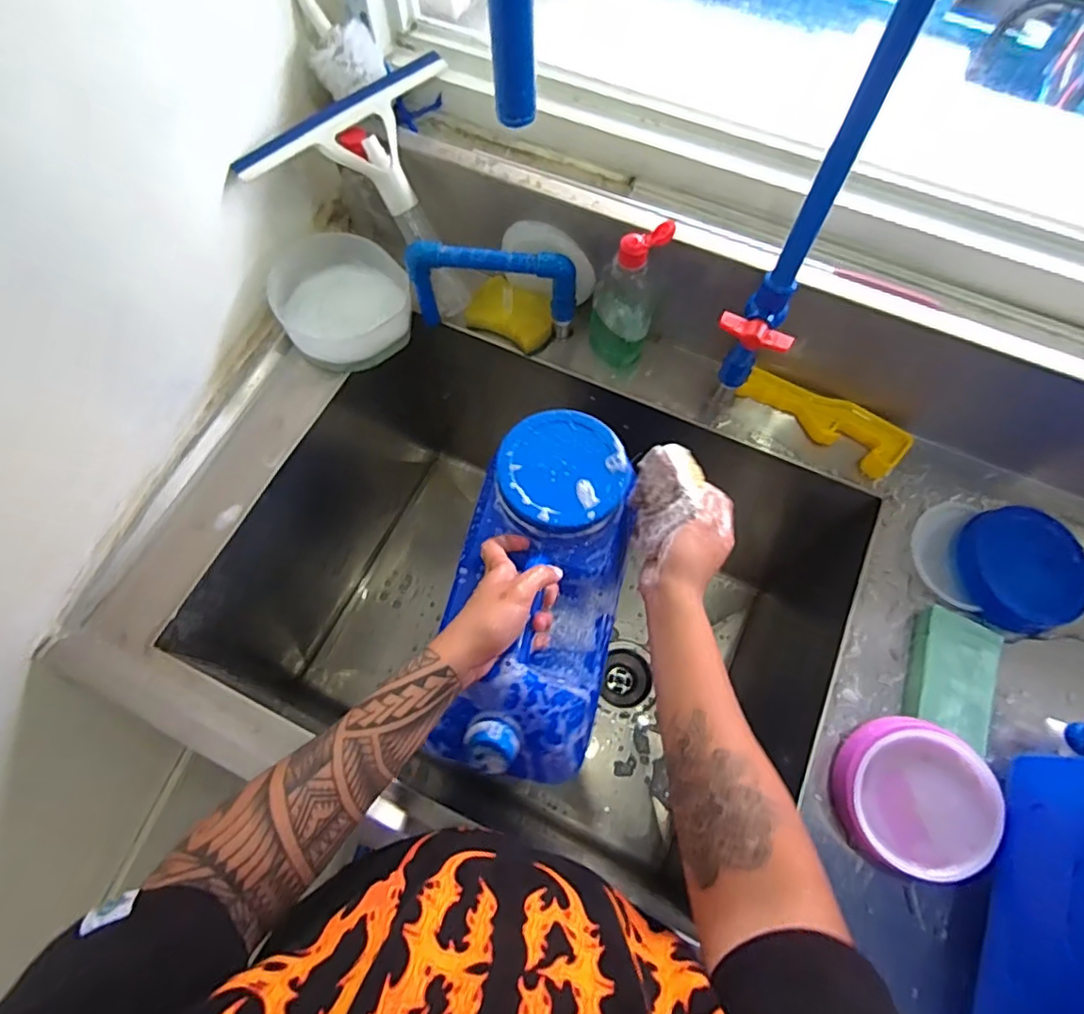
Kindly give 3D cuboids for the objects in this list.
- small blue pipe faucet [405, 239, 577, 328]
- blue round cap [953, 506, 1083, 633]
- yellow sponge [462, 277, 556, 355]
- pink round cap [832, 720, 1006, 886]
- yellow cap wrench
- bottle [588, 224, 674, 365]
[{"bbox_3d":[-0.055,-0.243,0.674,0.183,0.119,0.027,8,68,3],"label":"small blue pipe faucet"},{"bbox_3d":[0.474,0.060,0.589,0.106,0.023,0.118,-15,66,17],"label":"blue round cap"},{"bbox_3d":[-0.032,-0.238,0.721,0.100,0.028,0.077,30,71,12],"label":"yellow sponge"},{"bbox_3d":[0.318,0.250,0.513,0.107,0.058,0.117,0,68,0],"label":"pink round cap"},{"bbox_3d":[0.312,-0.101,0.661,0.181,0.025,0.056,34,72,13],"label":"yellow cap wrench"},{"bbox_3d":[0.091,-0.221,0.645,0.067,0.167,0.043,4,68,1],"label":"bottle"}]

